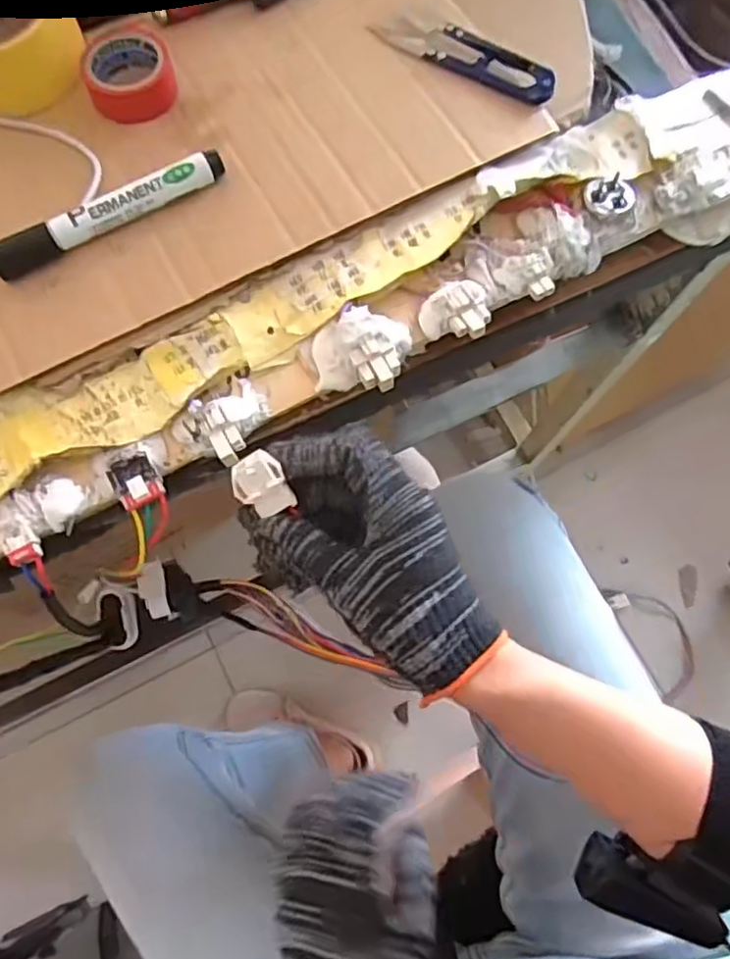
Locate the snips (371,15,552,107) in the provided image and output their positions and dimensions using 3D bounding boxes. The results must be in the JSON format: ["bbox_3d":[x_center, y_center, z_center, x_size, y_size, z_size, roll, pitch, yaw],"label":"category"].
[{"bbox_3d":[0.061,-0.254,0.390,0.111,0.011,0.034,30,75,7],"label":"snips"}]

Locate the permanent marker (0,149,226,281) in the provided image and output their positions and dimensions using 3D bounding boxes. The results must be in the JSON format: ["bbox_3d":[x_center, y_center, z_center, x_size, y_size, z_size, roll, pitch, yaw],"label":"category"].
[{"bbox_3d":[-0.134,-0.141,0.349,0.128,0.012,0.014,-31,77,-10],"label":"permanent marker"}]

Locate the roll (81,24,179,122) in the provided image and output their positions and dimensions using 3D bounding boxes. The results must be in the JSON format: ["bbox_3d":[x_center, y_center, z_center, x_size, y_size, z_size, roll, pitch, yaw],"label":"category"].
[{"bbox_3d":[-0.134,-0.233,0.379,0.048,0.019,0.051,0,74,-1],"label":"roll"}]

